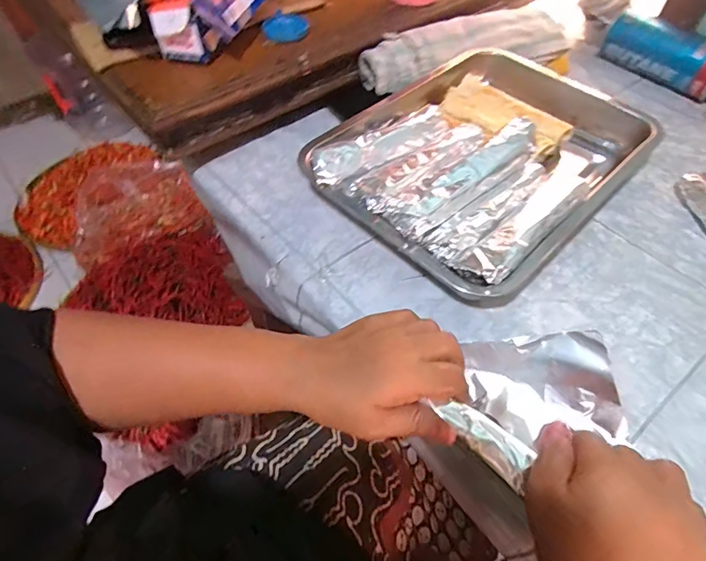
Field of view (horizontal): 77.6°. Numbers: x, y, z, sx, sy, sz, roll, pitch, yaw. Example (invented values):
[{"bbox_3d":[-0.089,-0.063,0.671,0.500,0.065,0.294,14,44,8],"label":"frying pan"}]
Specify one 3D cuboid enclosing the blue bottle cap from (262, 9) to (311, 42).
[{"bbox_3d":[-0.082,-0.309,0.534,0.053,0.012,0.054,-10,54,-6],"label":"blue bottle cap"}]

